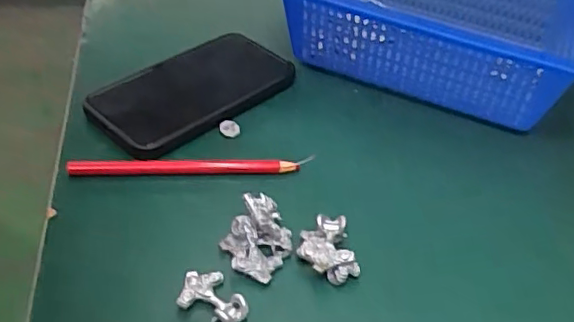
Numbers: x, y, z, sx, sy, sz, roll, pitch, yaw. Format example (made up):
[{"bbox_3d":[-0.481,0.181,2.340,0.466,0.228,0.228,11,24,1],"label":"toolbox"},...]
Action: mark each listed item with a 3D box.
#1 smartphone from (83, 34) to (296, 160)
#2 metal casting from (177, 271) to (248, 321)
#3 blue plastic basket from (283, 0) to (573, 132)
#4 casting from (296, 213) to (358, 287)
[{"bbox_3d":[-0.069,-0.055,0.461,0.154,0.015,0.078,-32,55,-32],"label":"smartphone"},{"bbox_3d":[-0.039,0.076,0.334,0.038,0.012,0.029,16,43,13],"label":"metal casting"},{"bbox_3d":[0.127,-0.116,0.508,0.266,0.100,0.184,12,42,8],"label":"blue plastic basket"},{"bbox_3d":[0.023,0.054,0.359,0.029,0.024,0.036,-9,43,-15],"label":"casting"}]

